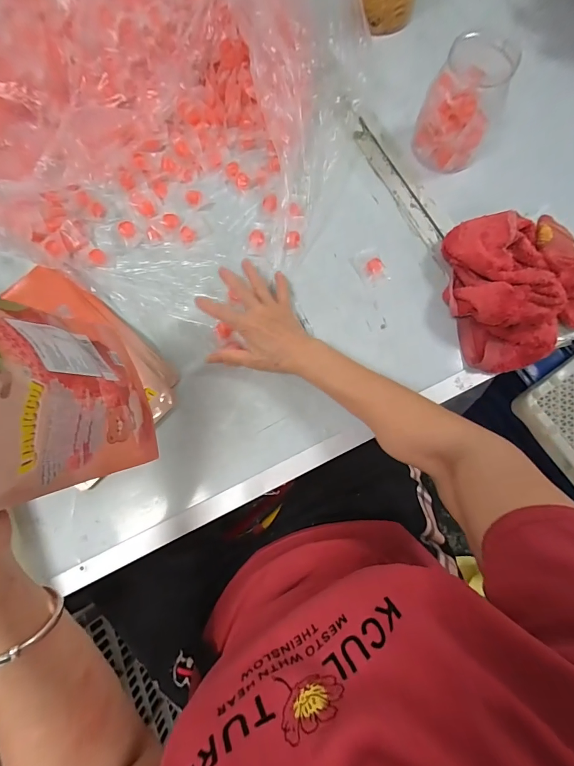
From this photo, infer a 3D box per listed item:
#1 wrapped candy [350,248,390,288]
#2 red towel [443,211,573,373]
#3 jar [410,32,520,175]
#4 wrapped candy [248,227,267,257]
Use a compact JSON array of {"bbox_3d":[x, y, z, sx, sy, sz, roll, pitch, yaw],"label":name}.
[{"bbox_3d":[0.118,-0.164,0.503,0.040,0.012,0.056,-24,77,-5],"label":"wrapped candy"},{"bbox_3d":[0.299,-0.134,0.460,0.195,0.075,0.200,-23,77,-4],"label":"red towel"},{"bbox_3d":[0.237,-0.372,0.491,0.101,0.126,0.101,23,78,6],"label":"jar"},{"bbox_3d":[-0.042,-0.202,0.515,0.026,0.009,0.042,3,77,2],"label":"wrapped candy"}]

